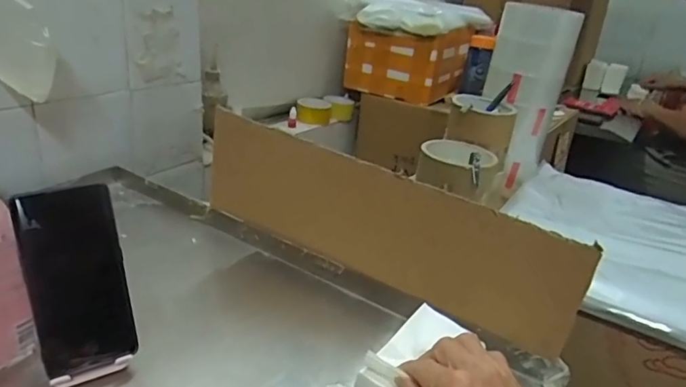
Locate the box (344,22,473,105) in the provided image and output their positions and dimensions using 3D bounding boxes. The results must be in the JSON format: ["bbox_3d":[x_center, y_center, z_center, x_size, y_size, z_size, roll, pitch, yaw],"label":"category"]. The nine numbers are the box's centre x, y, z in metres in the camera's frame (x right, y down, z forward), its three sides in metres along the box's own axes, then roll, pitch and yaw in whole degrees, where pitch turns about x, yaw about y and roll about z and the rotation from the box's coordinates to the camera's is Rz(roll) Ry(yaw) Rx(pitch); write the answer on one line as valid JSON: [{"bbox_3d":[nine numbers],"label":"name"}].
[{"bbox_3d":[0.180,-0.363,1.404,0.277,0.166,0.239,19,27,27],"label":"box"}]

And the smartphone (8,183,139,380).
[{"bbox_3d":[-0.235,0.077,0.452,0.076,0.162,0.007,-12,9,-30],"label":"smartphone"}]

